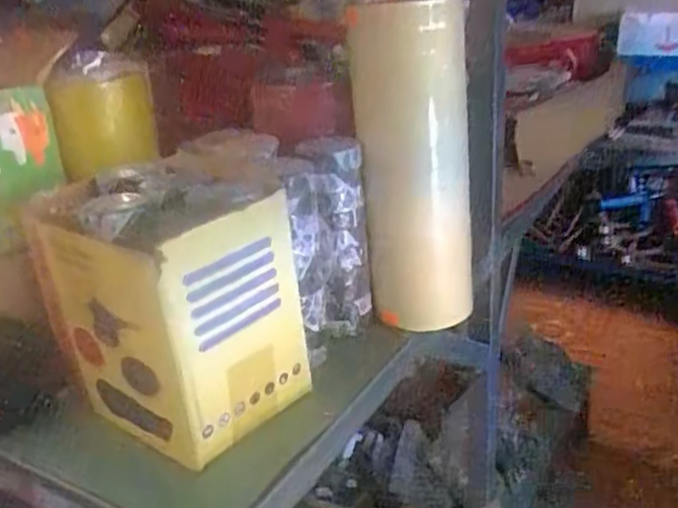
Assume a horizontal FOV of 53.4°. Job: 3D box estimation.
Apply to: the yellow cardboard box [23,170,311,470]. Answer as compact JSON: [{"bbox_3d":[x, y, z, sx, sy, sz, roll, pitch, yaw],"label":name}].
[{"bbox_3d":[-0.131,0.038,0.524,0.170,0.170,0.122,15,33,36],"label":"yellow cardboard box"}]

